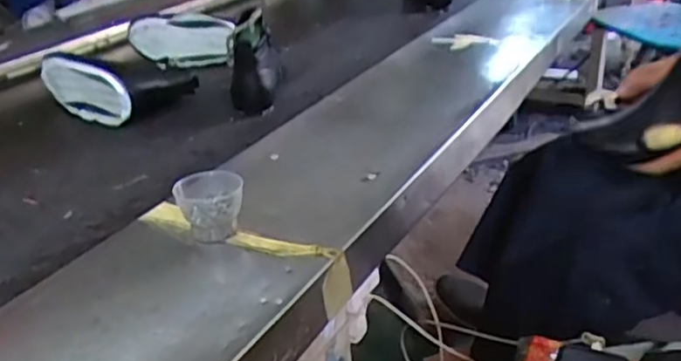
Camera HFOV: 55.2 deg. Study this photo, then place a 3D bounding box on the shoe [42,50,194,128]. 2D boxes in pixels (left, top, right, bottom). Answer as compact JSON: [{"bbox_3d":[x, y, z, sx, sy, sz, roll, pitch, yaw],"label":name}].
[{"bbox_3d":[-0.370,-0.167,1.084,0.228,0.096,0.135,15,31,32],"label":"shoe"}]

